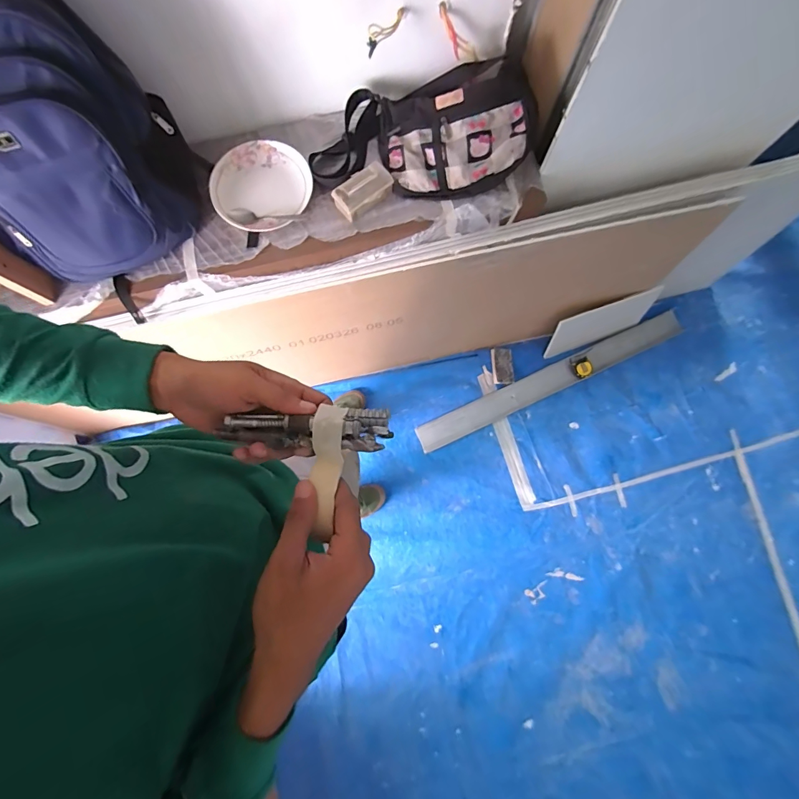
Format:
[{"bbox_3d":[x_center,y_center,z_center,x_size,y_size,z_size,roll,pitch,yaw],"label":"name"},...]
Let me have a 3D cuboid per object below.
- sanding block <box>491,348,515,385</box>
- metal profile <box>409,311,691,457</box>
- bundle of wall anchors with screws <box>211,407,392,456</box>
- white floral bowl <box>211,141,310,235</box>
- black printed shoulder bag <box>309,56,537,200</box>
[{"bbox_3d":[0.381,-0.124,1.469,0.078,0.020,0.135,-4,79,-1],"label":"sanding block"},{"bbox_3d":[0.567,-0.073,1.471,1.068,0.028,0.100,-25,80,-4],"label":"metal profile"},{"bbox_3d":[-0.078,0.026,0.331,0.137,0.020,0.035,-1,79,1],"label":"bundle of wall anchors with screws"},{"bbox_3d":[-0.303,-0.469,0.877,0.214,0.025,0.205,-29,80,-5],"label":"white floral bowl"},{"bbox_3d":[0.048,-0.590,0.861,0.474,0.119,0.259,2,79,1],"label":"black printed shoulder bag"}]

